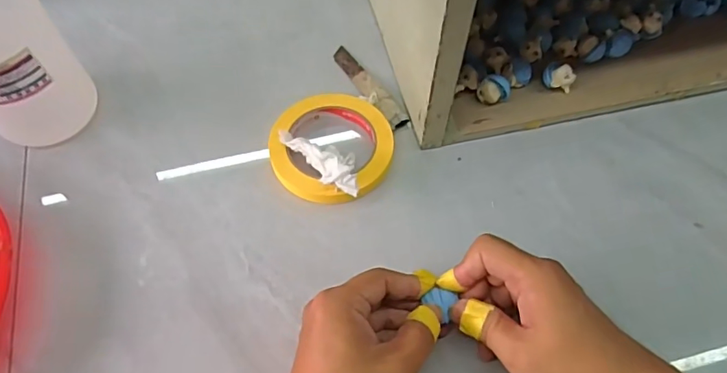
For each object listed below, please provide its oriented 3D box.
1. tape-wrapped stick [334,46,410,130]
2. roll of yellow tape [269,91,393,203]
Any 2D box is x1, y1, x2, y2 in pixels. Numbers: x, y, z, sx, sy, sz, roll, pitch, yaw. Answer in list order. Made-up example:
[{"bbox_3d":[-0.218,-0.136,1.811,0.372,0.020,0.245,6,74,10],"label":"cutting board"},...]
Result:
[{"bbox_3d":[0.003,-0.100,0.508,0.022,0.009,0.117,-30,65,-16],"label":"tape-wrapped stick"},{"bbox_3d":[-0.029,-0.037,0.466,0.106,0.022,0.103,0,60,0],"label":"roll of yellow tape"}]

